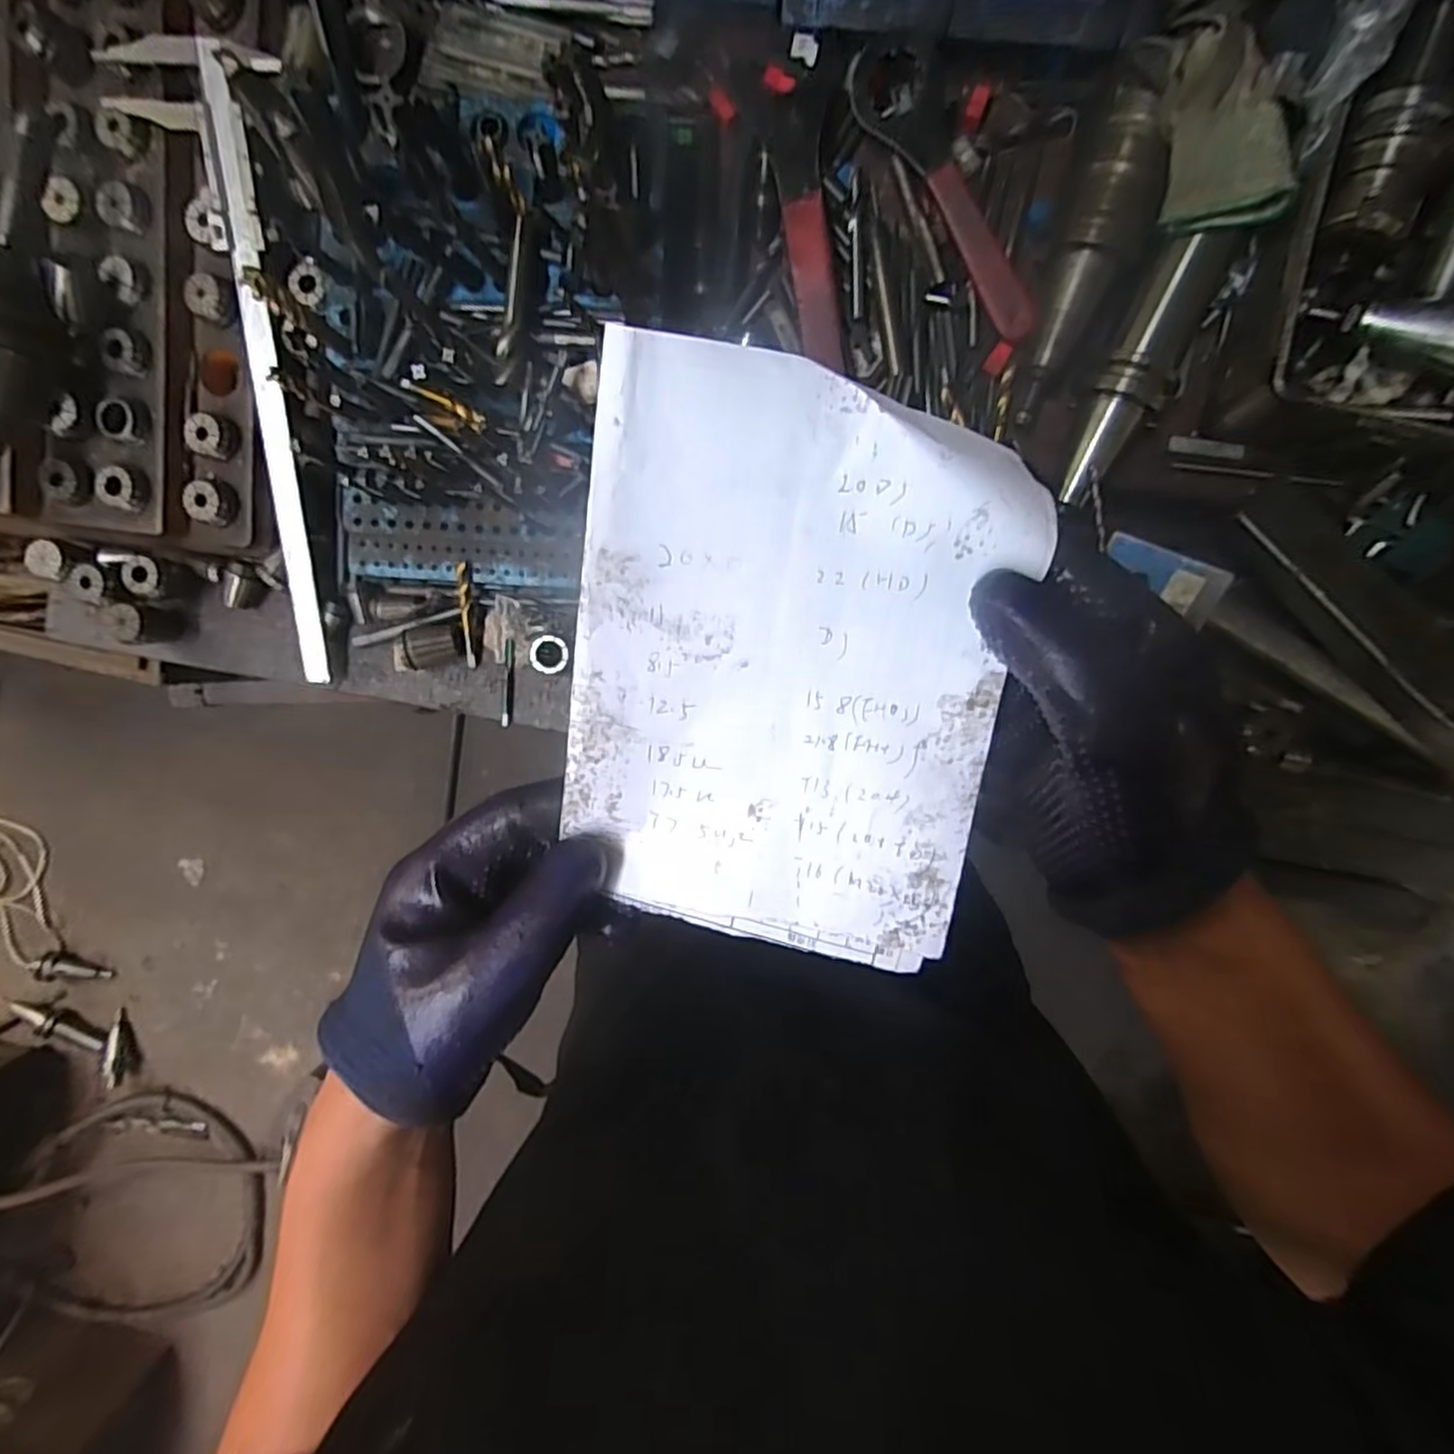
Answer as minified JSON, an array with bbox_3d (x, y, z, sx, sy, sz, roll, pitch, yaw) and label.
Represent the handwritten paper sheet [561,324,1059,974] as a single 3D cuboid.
[{"bbox_3d":[0.023,-0.014,0.232,0.143,0.028,0.190,8,112,-4],"label":"handwritten paper sheet"}]

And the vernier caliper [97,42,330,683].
[{"bbox_3d":[-0.342,-0.236,0.475,0.089,0.020,0.401,-1,103,-12],"label":"vernier caliper"}]

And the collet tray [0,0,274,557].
[{"bbox_3d":[-0.438,-0.319,0.450,0.233,0.071,0.370,7,97,2],"label":"collet tray"}]

